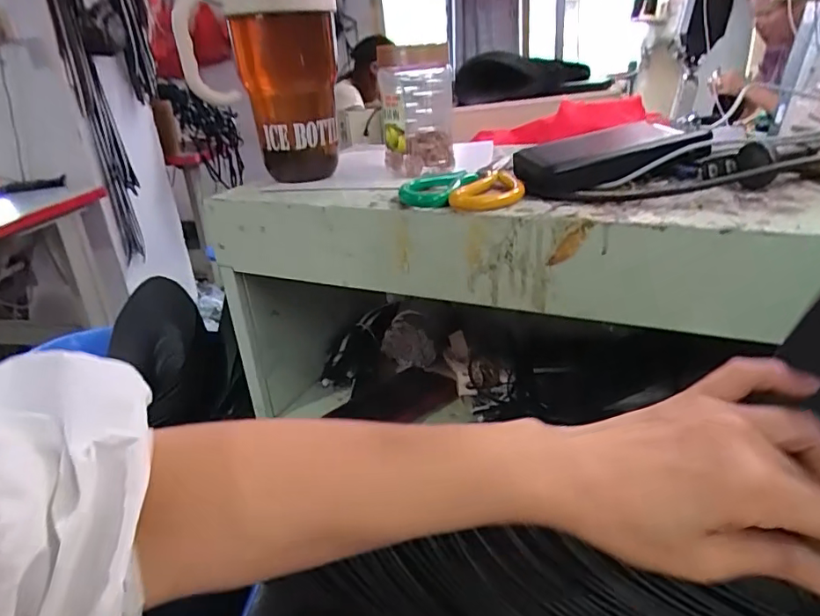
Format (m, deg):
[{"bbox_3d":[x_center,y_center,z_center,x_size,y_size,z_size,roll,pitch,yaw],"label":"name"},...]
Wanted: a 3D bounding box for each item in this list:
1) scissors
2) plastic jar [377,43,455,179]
[{"bbox_3d":[0.057,-0.112,0.486,0.092,0.015,0.147,5,27,21],"label":"scissors"},{"bbox_3d":[0.006,-0.203,0.563,0.075,0.119,0.081,-4,25,2],"label":"plastic jar"}]

